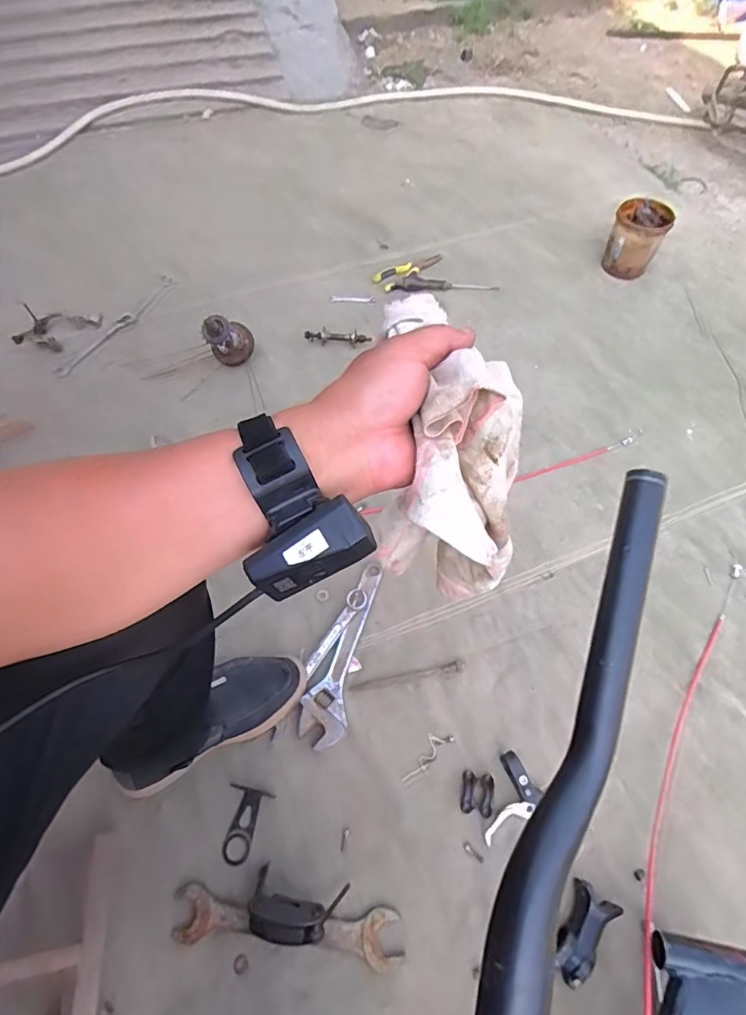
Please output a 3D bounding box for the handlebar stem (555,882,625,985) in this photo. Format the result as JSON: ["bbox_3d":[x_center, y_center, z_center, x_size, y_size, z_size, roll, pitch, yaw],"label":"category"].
[{"bbox_3d":[0.241,0.500,0.611,0.053,0.044,0.100,39,68,19],"label":"handlebar stem"}]

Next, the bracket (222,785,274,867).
[{"bbox_3d":[-0.169,0.415,0.674,0.057,0.008,0.086,10,62,6],"label":"bracket"}]

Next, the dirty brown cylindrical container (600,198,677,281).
[{"bbox_3d":[0.589,-0.599,1.162,0.113,0.128,0.124,27,62,15],"label":"dirty brown cylindrical container"}]

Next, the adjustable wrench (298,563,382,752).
[{"bbox_3d":[-0.041,0.208,0.774,0.066,0.014,0.282,14,62,8],"label":"adjustable wrench"}]

